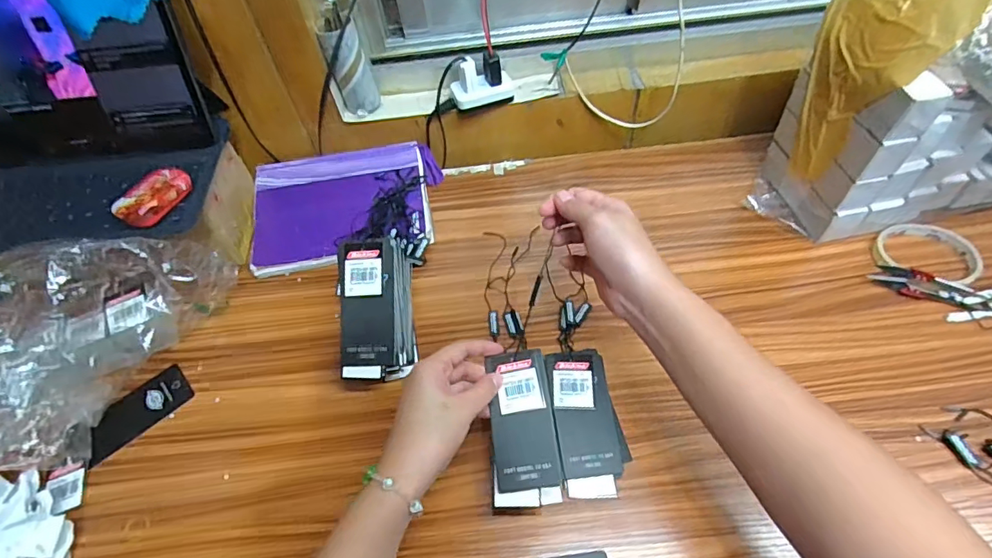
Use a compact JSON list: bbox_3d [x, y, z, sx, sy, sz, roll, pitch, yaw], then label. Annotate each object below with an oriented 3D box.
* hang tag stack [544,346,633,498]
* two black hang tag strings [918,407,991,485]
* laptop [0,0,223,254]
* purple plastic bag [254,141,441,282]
[{"bbox_3d":[0.079,0.121,0.433,0.055,0.016,0.121,-8,54,0],"label":"hang tag stack"},{"bbox_3d":[0.390,0.131,0.399,0.065,0.009,0.063,-13,55,-4],"label":"two black hang tag strings"},{"bbox_3d":[-0.425,-0.138,0.457,0.269,0.155,0.178,-8,54,-1],"label":"laptop"},{"bbox_3d":[-0.178,-0.091,0.597,0.220,0.019,0.153,-10,64,-1],"label":"purple plastic bag"}]

